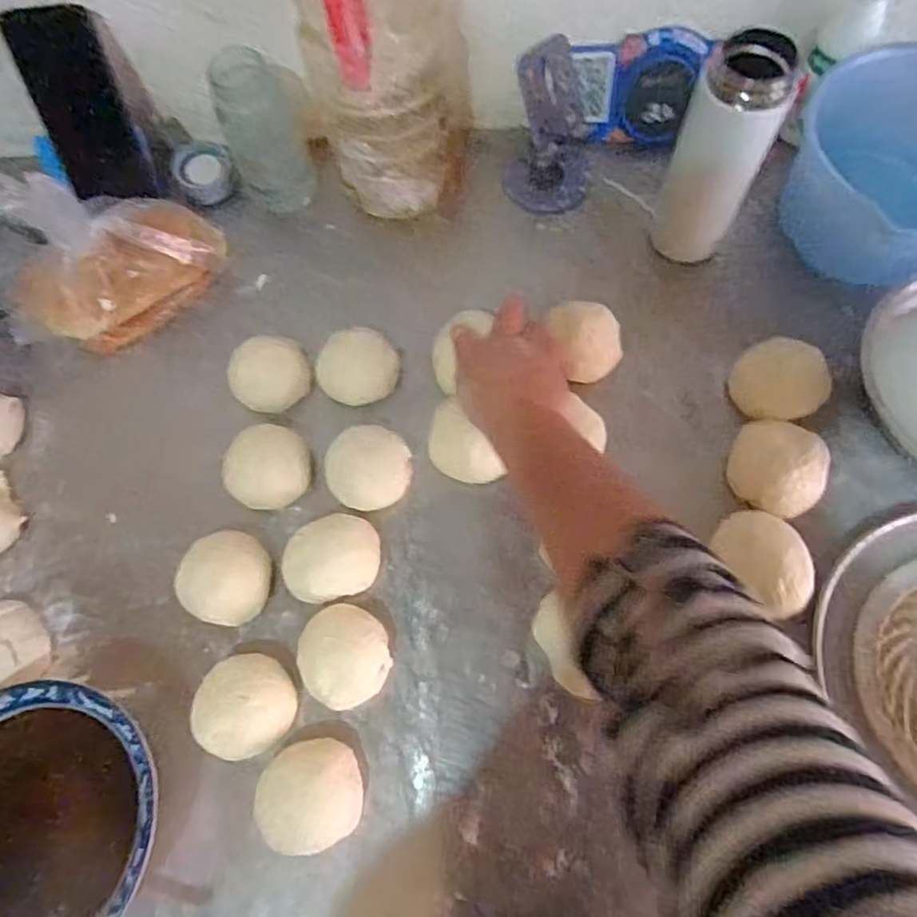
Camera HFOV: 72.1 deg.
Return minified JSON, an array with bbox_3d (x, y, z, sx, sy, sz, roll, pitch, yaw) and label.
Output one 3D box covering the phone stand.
[{"bbox_3d":[0.087,-0.310,0.580,0.080,0.133,0.099,7,69,5],"label":"phone stand"}]

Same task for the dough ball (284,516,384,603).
[{"bbox_3d":[-0.095,0.075,0.473,0.070,0.030,0.057,-11,69,-1],"label":"dough ball"}]

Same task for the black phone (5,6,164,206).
[{"bbox_3d":[-0.344,-0.319,0.579,0.076,0.156,0.014,-12,42,-9],"label":"black phone"}]

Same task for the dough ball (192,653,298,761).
[{"bbox_3d":[-0.149,0.172,0.441,0.064,0.045,0.063,-1,69,2],"label":"dough ball"}]

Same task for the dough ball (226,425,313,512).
[{"bbox_3d":[-0.149,0.010,0.505,0.051,0.056,0.063,30,73,13],"label":"dough ball"}]

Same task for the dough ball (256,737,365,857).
[{"bbox_3d":[-0.098,0.226,0.424,0.064,0.052,0.063,-1,69,2],"label":"dough ball"}]

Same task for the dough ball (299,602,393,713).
[{"bbox_3d":[-0.083,0.142,0.458,0.061,0.032,0.068,-42,73,-13],"label":"dough ball"}]

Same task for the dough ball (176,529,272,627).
[{"bbox_3d":[-0.175,0.090,0.478,0.061,0.039,0.068,7,69,6],"label":"dough ball"}]

